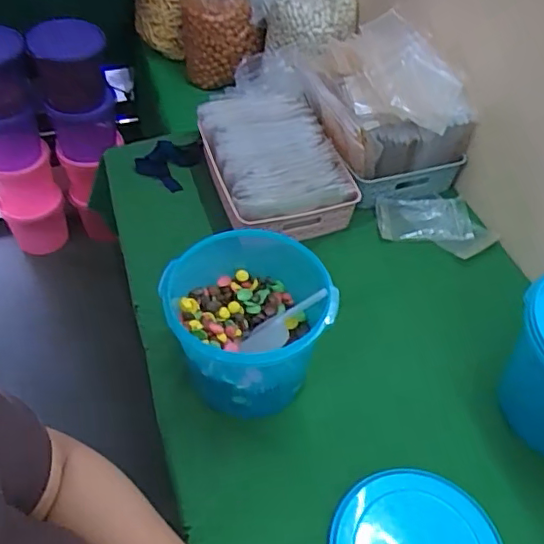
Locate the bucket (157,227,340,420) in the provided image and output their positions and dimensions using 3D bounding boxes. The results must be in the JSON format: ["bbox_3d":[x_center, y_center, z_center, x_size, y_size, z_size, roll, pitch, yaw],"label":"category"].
[{"bbox_3d":[-0.027,0.081,0.804,0.213,0.184,0.205,1,48,-1],"label":"bucket"}]

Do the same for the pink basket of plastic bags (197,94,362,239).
[{"bbox_3d":[-0.002,-0.203,1.083,0.227,0.104,0.318,-17,51,-16],"label":"pink basket of plastic bags"}]

